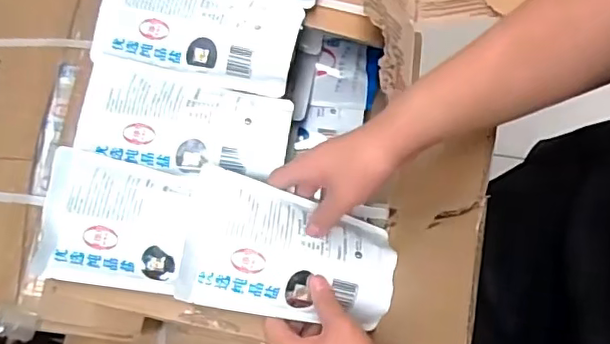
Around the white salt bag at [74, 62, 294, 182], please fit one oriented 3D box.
[{"bbox_3d":[-0.117,-0.048,0.573,0.199,0.021,0.093,9,76,1],"label":"white salt bag"}]

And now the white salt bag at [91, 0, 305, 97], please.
[{"bbox_3d":[-0.110,-0.147,0.597,0.200,0.029,0.114,14,76,2],"label":"white salt bag"}]

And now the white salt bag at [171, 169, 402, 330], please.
[{"bbox_3d":[-0.011,0.074,0.537,0.195,0.023,0.116,14,75,-14],"label":"white salt bag"}]

